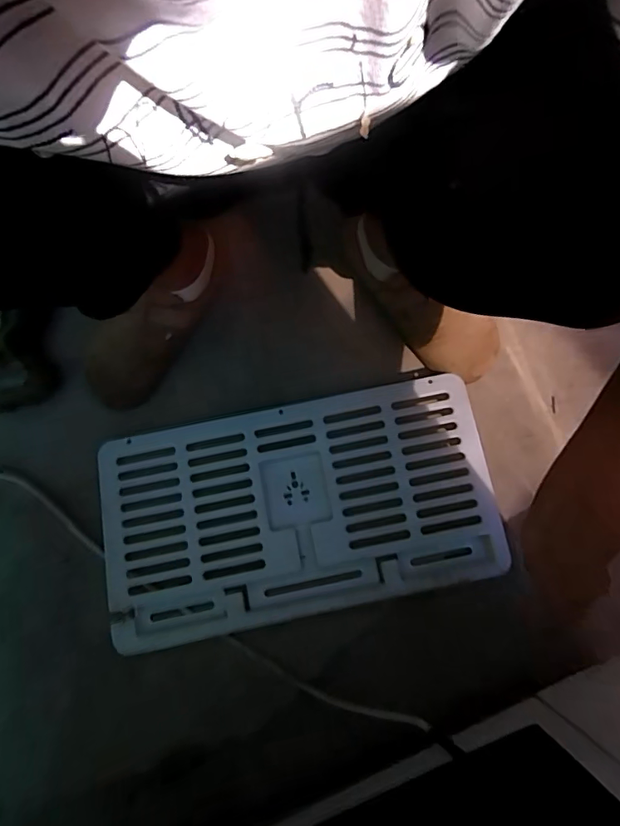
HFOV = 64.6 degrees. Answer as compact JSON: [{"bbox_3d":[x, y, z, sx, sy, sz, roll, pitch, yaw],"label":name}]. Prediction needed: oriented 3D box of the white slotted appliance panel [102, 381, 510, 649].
[{"bbox_3d":[-0.014,0.103,0.551,0.422,0.025,0.229,-11,77,-2],"label":"white slotted appliance panel"}]

